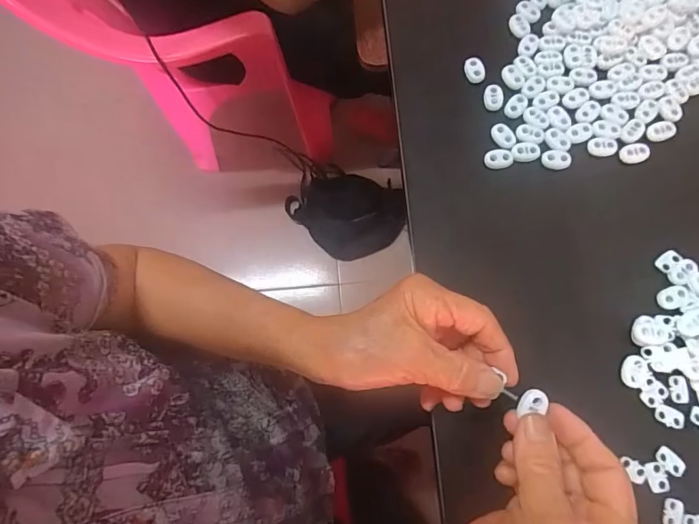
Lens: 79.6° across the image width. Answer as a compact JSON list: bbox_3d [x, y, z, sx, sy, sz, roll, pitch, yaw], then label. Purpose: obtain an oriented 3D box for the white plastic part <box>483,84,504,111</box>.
[{"bbox_3d":[0.120,-0.137,0.350,0.015,0.005,0.022,-1,77,1],"label":"white plastic part"}]

